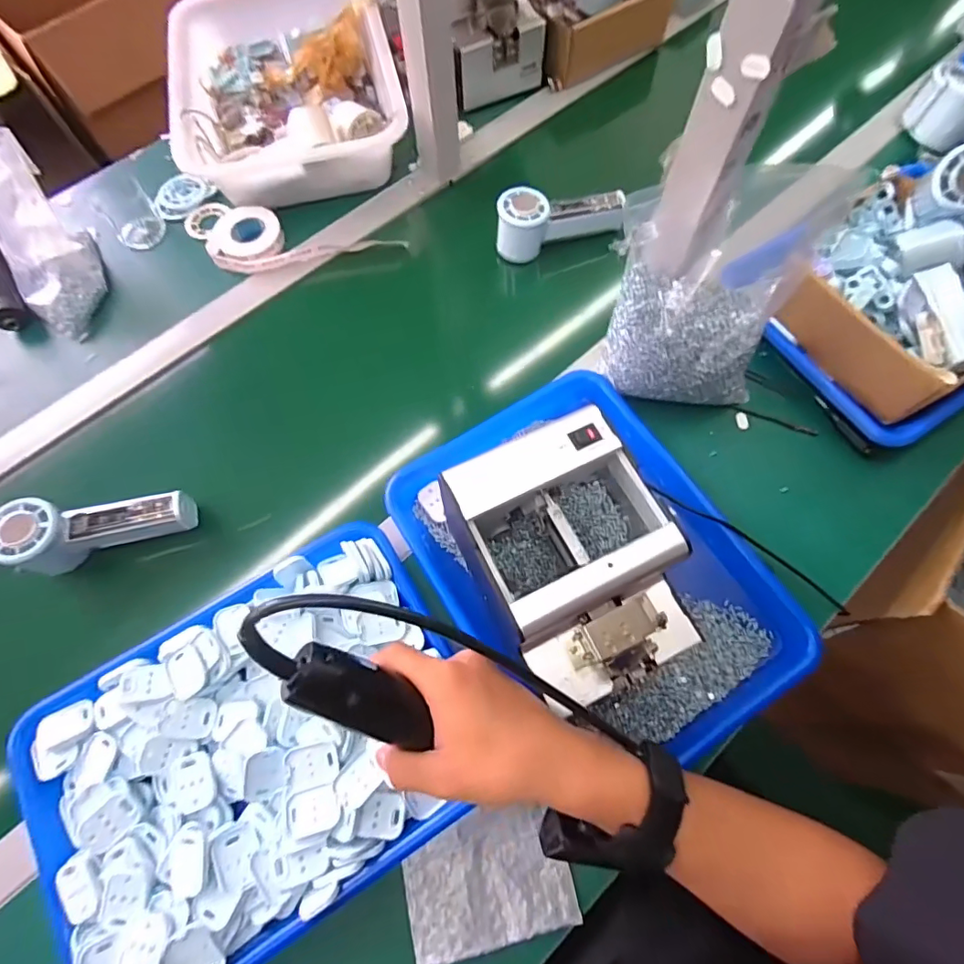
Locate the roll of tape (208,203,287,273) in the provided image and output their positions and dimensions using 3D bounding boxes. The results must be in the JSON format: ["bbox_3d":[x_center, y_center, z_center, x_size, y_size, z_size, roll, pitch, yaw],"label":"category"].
[{"bbox_3d":[-0.281,-0.290,0.611,0.087,0.021,0.084,0,68,0],"label":"roll of tape"}]

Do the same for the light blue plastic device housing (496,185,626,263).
[{"bbox_3d":[0.093,-0.308,0.599,0.151,0.064,0.046,-13,69,-5],"label":"light blue plastic device housing"}]

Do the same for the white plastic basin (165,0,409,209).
[{"bbox_3d":[-0.241,-0.500,0.646,0.256,0.085,0.305,-12,69,-4],"label":"white plastic basin"}]

